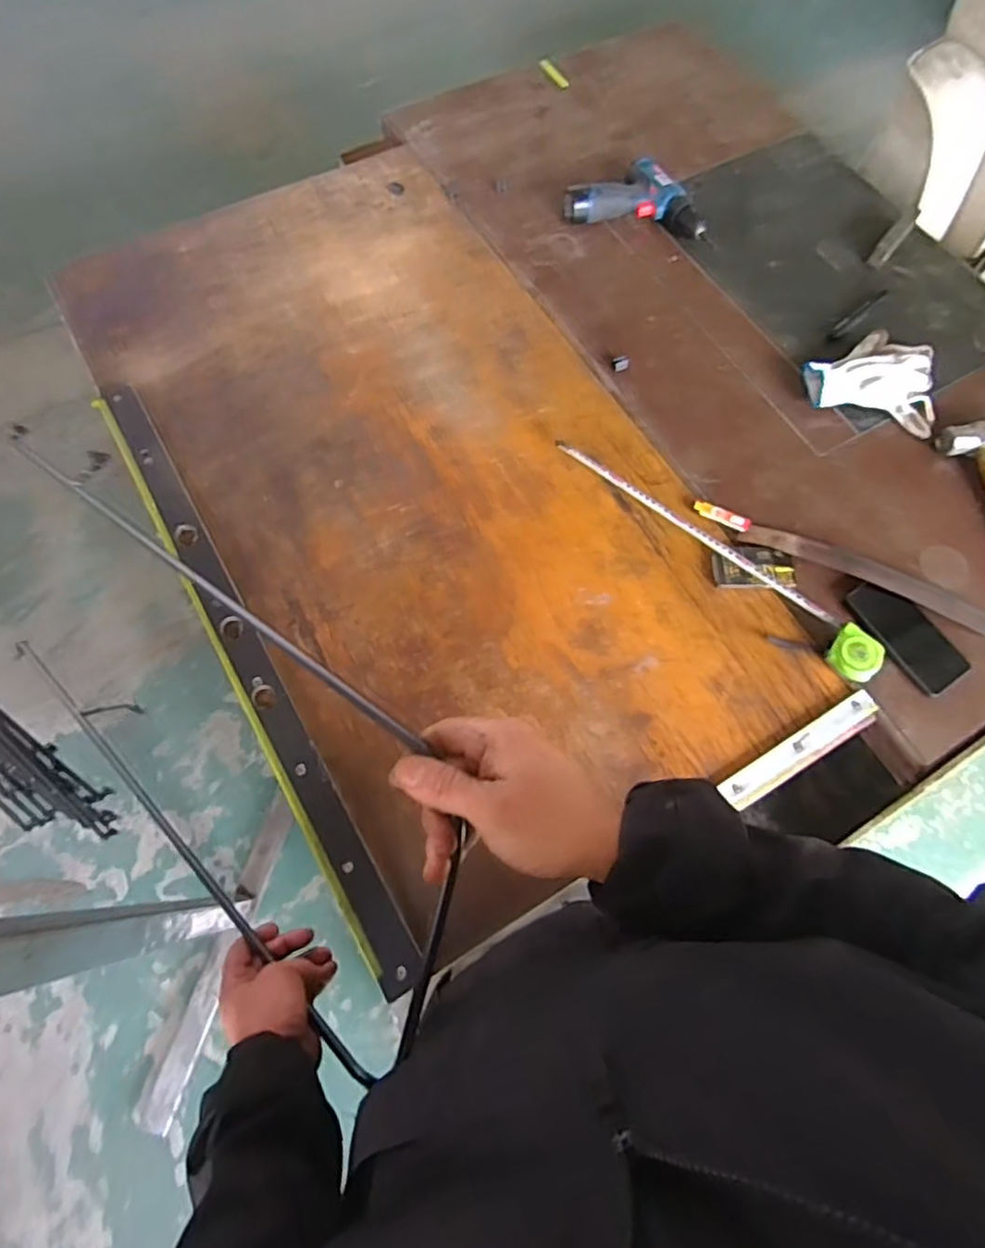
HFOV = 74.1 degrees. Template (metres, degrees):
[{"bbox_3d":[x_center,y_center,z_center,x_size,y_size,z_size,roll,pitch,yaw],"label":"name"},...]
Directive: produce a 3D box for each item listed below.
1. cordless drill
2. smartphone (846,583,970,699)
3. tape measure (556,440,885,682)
[{"bbox_3d":[0.230,-0.665,1.061,0.167,0.051,0.195,-28,72,-13],"label":"cordless drill"},{"bbox_3d":[0.519,0.009,0.814,0.074,0.008,0.153,-30,73,-13],"label":"smartphone"},{"bbox_3d":[0.286,-0.105,0.844,0.055,0.032,0.486,-42,76,-17],"label":"tape measure"}]

